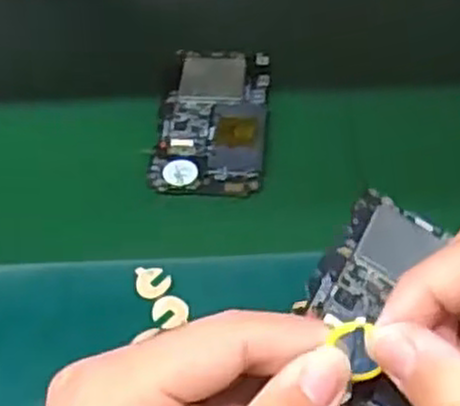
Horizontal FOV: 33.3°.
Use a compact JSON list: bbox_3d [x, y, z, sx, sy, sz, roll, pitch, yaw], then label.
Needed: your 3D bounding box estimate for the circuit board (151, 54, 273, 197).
[{"bbox_3d":[-0.010,-0.054,0.481,0.066,0.007,0.120,1,51,5],"label":"circuit board"}]

